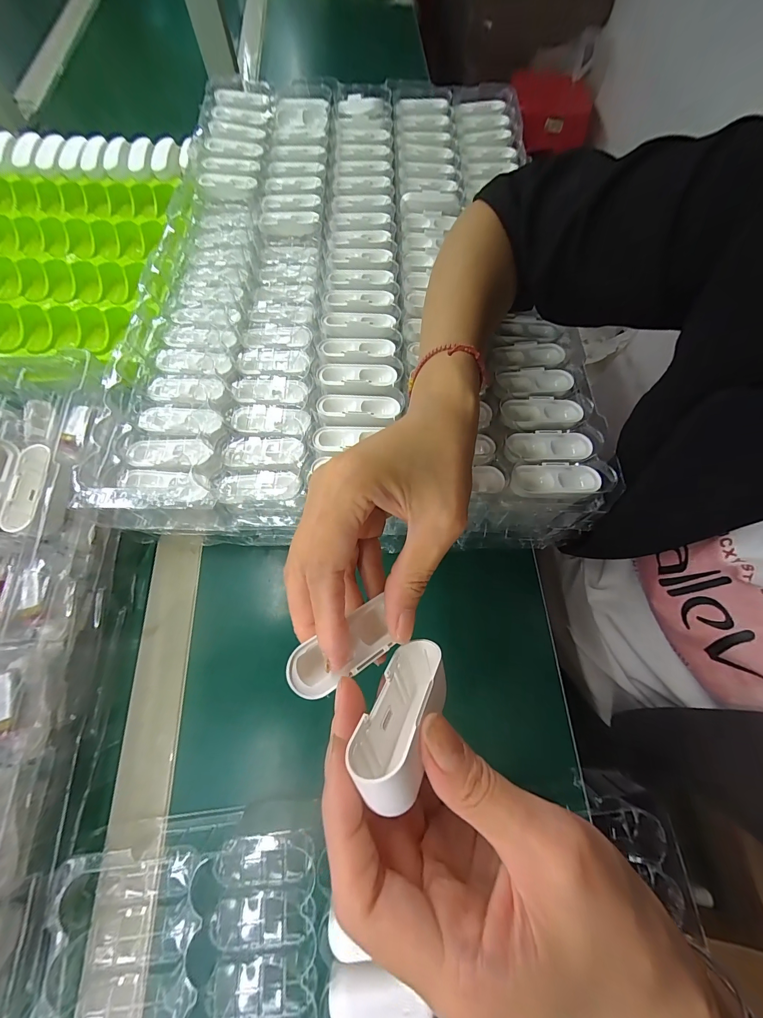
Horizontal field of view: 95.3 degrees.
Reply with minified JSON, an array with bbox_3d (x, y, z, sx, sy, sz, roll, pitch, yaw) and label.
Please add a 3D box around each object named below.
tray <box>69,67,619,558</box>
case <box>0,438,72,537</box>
[{"bbox_3d":[-0.029,-0.253,0.357,0.395,0.034,0.595,1,68,-2],"label":"tray"},{"bbox_3d":[-0.260,-0.014,0.249,0.032,0.045,0.064,-10,70,-4],"label":"case"}]

